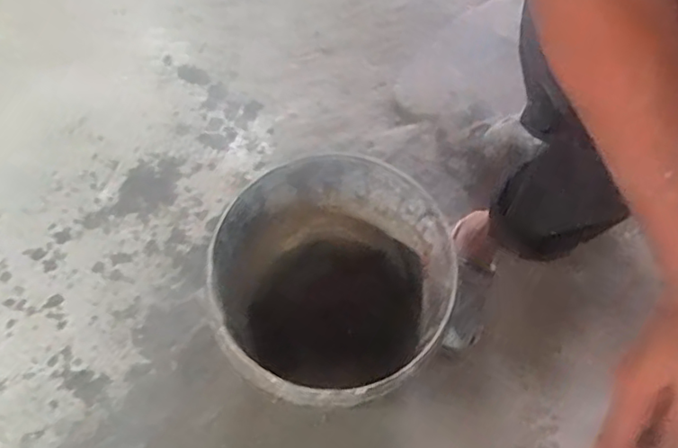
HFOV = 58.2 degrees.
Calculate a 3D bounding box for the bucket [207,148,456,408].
[{"bbox_3d":[-0.007,0.122,0.903,0.291,0.378,0.300,1,69,-2],"label":"bucket"}]

